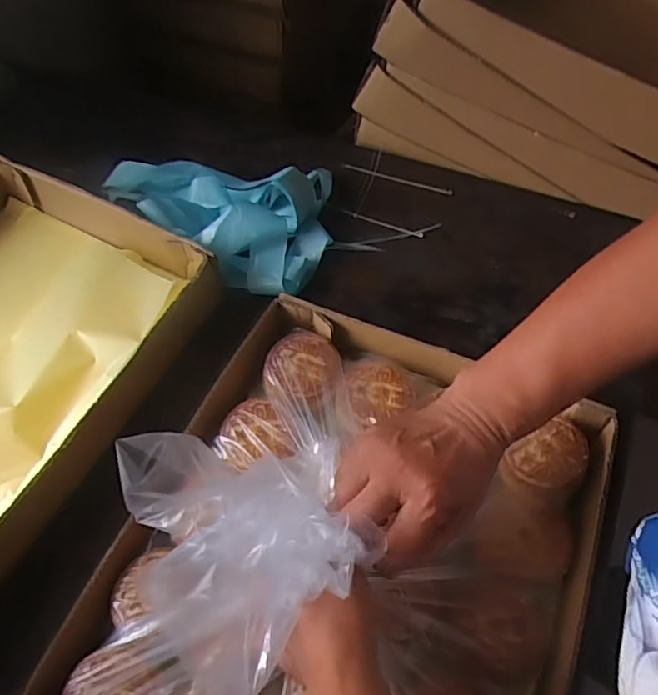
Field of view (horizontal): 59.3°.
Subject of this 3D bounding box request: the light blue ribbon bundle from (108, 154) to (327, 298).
[{"bbox_3d":[-0.133,-0.203,0.731,0.327,0.057,0.202,29,66,20],"label":"light blue ribbon bundle"}]

